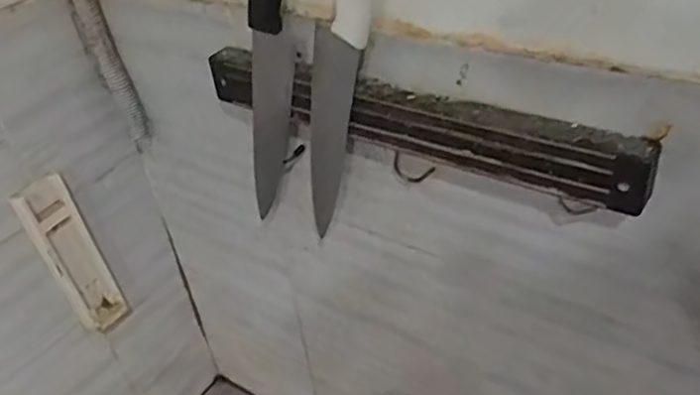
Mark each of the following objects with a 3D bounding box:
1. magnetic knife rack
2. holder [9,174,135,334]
[{"bbox_3d":[0.032,-0.056,0.450,0.332,0.045,0.021,19,44,30],"label":"magnetic knife rack"},{"bbox_3d":[-0.278,0.062,0.665,0.018,0.186,0.055,17,44,29],"label":"holder"}]

